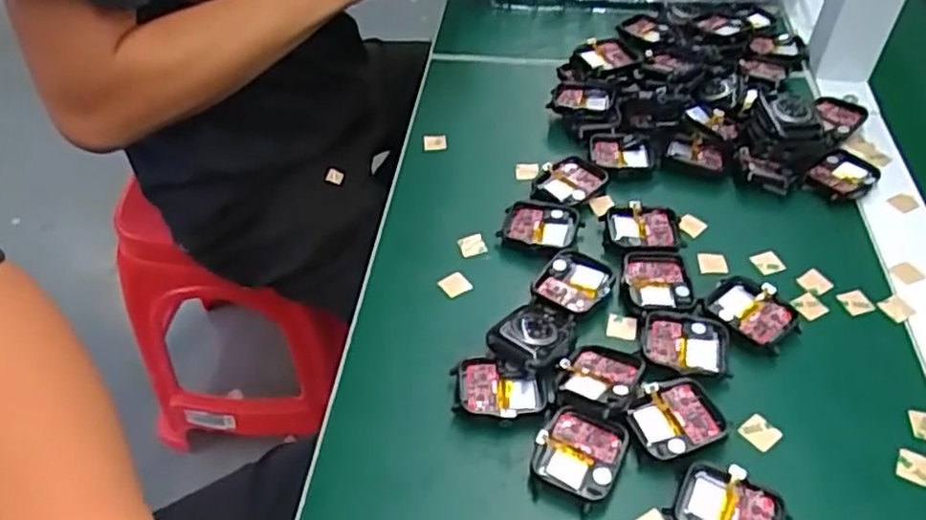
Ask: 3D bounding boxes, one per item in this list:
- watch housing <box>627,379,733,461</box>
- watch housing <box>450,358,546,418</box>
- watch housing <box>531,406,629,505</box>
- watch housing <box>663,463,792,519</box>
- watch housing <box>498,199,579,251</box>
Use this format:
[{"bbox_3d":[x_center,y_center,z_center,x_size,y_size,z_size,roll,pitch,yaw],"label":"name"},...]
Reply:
[{"bbox_3d":[0.101,0.076,0.345,0.043,0.006,0.037,-18,48,-15],"label":"watch housing"},{"bbox_3d":[0.017,0.066,0.360,0.046,0.009,0.033,6,47,8],"label":"watch housing"},{"bbox_3d":[0.053,0.090,0.333,0.037,0.012,0.039,19,50,19],"label":"watch housing"},{"bbox_3d":[0.115,0.110,0.314,0.046,0.012,0.035,20,50,19],"label":"watch housing"},{"bbox_3d":[0.047,-0.021,0.444,0.045,0.007,0.039,11,48,12],"label":"watch housing"}]

